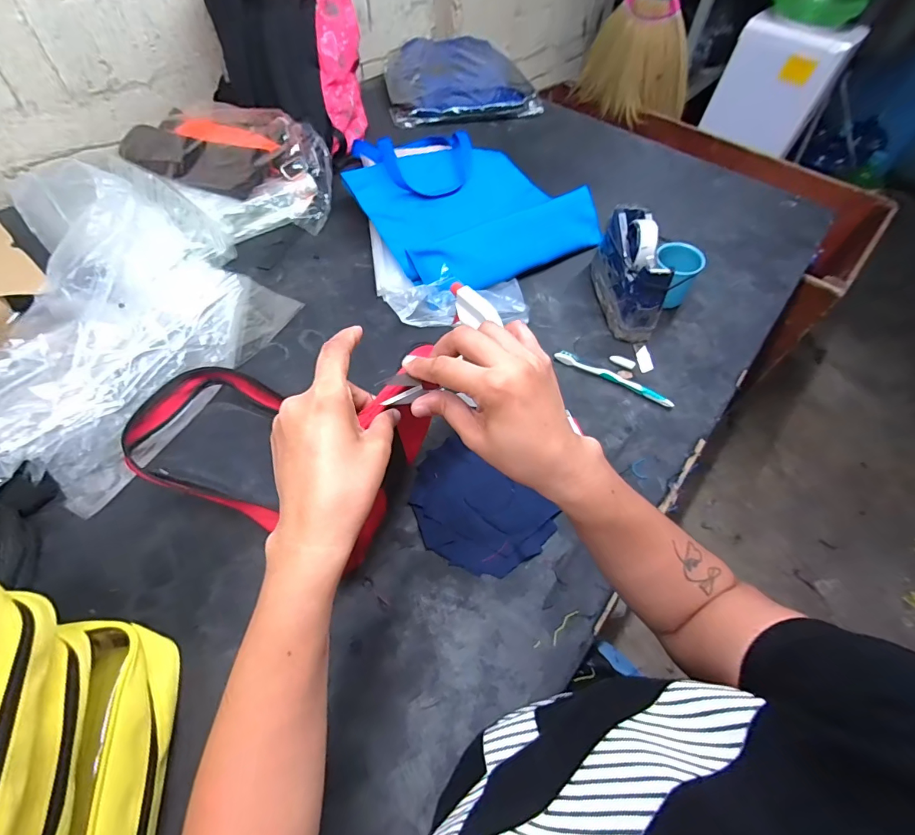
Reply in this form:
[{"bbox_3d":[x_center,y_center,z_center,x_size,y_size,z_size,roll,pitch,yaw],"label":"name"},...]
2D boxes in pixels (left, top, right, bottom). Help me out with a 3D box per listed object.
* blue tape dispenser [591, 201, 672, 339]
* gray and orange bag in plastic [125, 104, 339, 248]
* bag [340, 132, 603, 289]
[{"bbox_3d":[0.278,-0.239,0.691,0.064,0.117,0.207,0,56,-3],"label":"blue tape dispenser"},{"bbox_3d":[-0.423,-0.486,0.804,0.390,0.116,0.240,32,60,17],"label":"gray and orange bag in plastic"},{"bbox_3d":[-0.002,-0.438,0.819,0.379,0.045,0.457,-29,62,-20],"label":"bag"}]

